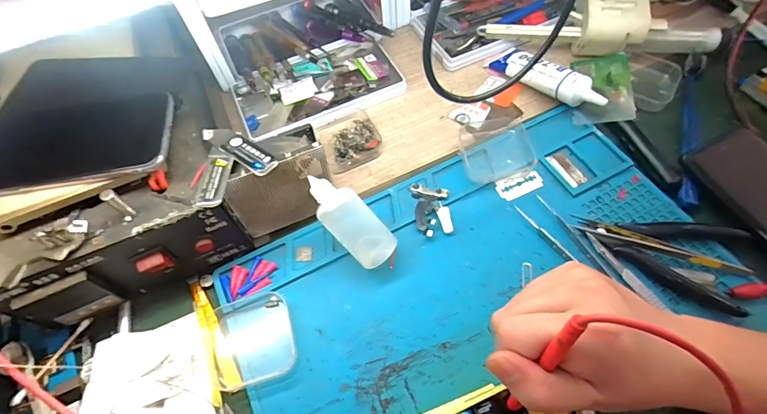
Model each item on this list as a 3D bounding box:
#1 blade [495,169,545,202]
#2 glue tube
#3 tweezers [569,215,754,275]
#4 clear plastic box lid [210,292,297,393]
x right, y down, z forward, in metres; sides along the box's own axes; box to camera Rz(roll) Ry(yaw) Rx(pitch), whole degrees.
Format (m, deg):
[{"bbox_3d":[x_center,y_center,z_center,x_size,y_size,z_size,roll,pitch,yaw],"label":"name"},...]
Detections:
[{"bbox_3d":[0.124,-0.019,0.357,0.042,0.004,0.022,-17,56,-4],"label":"blade"},{"bbox_3d":[0.168,-0.137,0.408,0.033,0.022,0.136,-34,50,-15],"label":"glue tube"},{"bbox_3d":[0.215,0.031,0.308,0.125,0.004,0.016,21,64,14],"label":"tweezers"},{"bbox_3d":[-0.101,0.101,0.303,0.060,0.004,0.065,-18,61,-7],"label":"clear plastic box lid"}]

